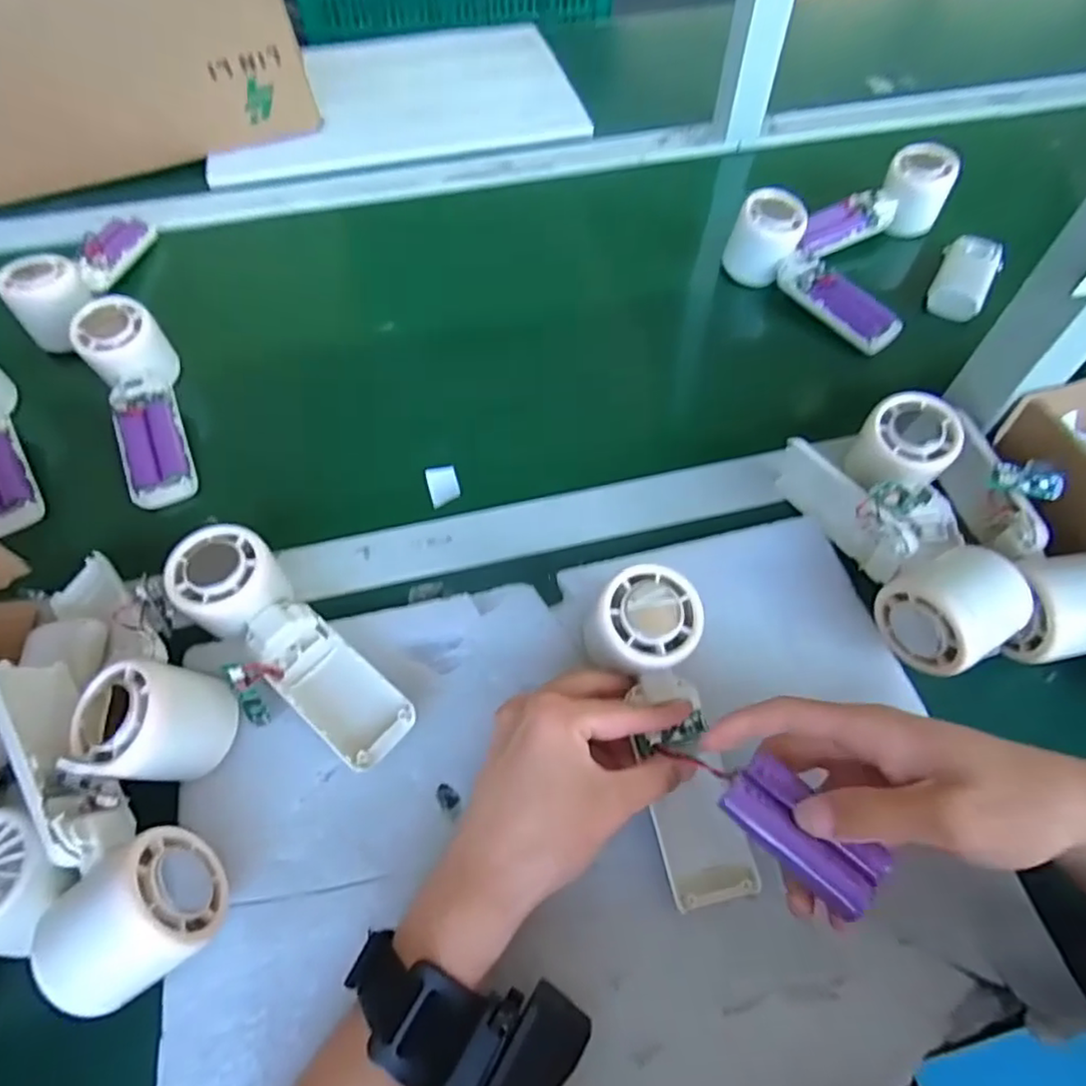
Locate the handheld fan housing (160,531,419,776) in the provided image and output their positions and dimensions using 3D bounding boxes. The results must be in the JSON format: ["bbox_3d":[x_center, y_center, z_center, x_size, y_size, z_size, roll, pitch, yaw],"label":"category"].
[{"bbox_3d":[-0.145,0.060,0.366,0.167,0.044,0.060,42,65,9],"label":"handheld fan housing"}]

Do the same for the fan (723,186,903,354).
[{"bbox_3d":[0.227,-0.222,0.547,0.042,0.060,0.165,-35,77,-20],"label":"fan"}]

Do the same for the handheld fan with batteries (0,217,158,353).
[{"bbox_3d":[-0.392,-0.236,0.544,0.046,0.052,0.167,3,57,2],"label":"handheld fan with batteries"}]

